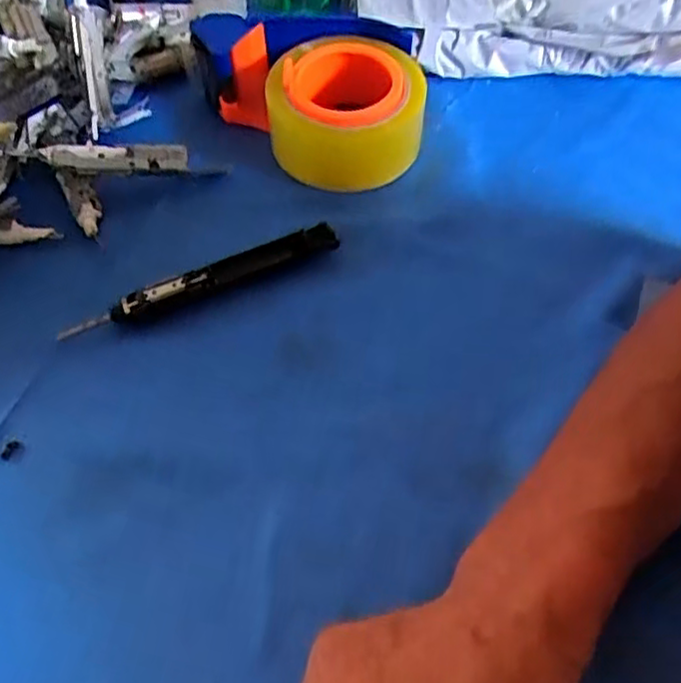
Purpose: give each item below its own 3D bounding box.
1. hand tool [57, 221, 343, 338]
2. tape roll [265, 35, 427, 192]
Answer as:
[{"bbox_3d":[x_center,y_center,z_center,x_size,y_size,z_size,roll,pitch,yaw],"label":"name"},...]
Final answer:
[{"bbox_3d":[-0.081,-0.037,0.404,0.165,0.010,0.022,-21,60,-12],"label":"hand tool"},{"bbox_3d":[0.005,-0.157,0.457,0.099,0.056,0.099,0,58,1],"label":"tape roll"}]

